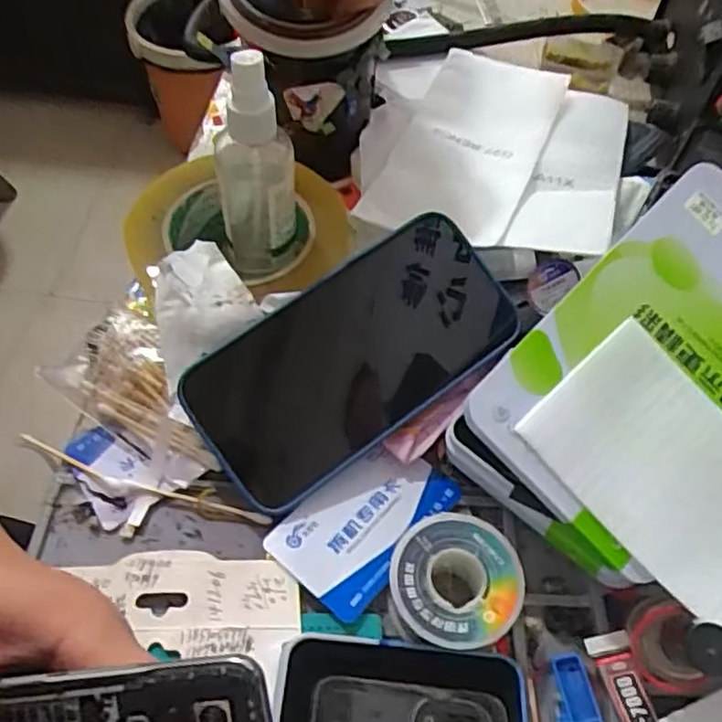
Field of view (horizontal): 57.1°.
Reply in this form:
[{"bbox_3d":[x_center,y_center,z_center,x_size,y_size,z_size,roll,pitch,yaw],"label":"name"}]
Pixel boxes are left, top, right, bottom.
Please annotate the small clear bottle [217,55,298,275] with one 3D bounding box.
[{"bbox_3d":[-0.052,-0.092,0.328,0.037,0.110,0.029,-8,58,-8],"label":"small clear bottle"}]

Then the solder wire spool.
[{"bbox_3d":[0.039,0.094,0.281,0.052,0.023,0.052,1,57,-2],"label":"solder wire spool"}]

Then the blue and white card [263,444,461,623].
[{"bbox_3d":[0.003,0.073,0.309,0.052,0.004,0.083,36,56,22],"label":"blue and white card"}]

